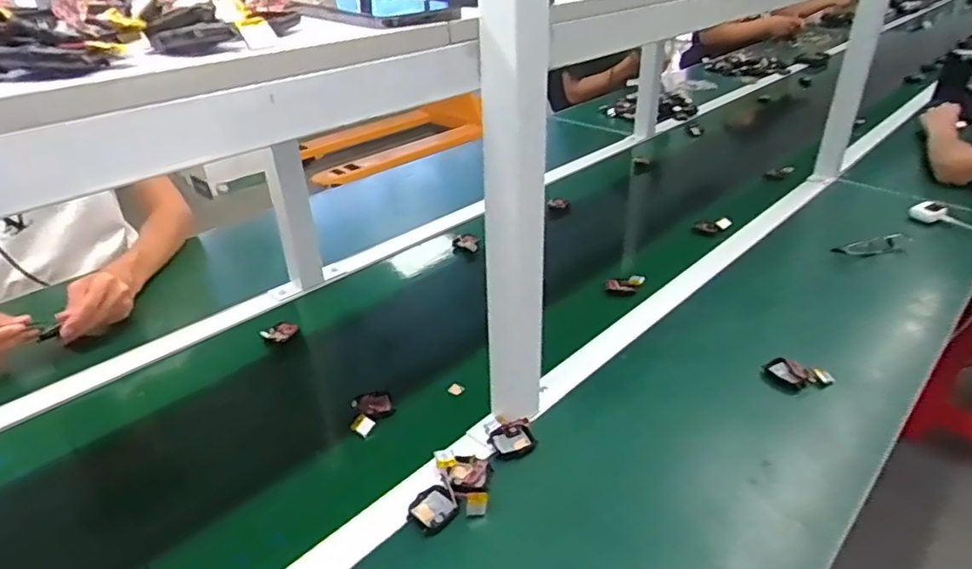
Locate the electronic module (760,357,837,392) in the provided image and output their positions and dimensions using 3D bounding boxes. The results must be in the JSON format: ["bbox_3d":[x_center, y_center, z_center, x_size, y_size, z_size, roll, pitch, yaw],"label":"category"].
[{"bbox_3d":[0.373,0.107,0.712,0.073,0.018,0.035,13,35,23],"label":"electronic module"}]

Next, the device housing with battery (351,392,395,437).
[{"bbox_3d":[-0.136,0.148,0.690,0.044,0.017,0.060,13,35,23],"label":"device housing with battery"}]

